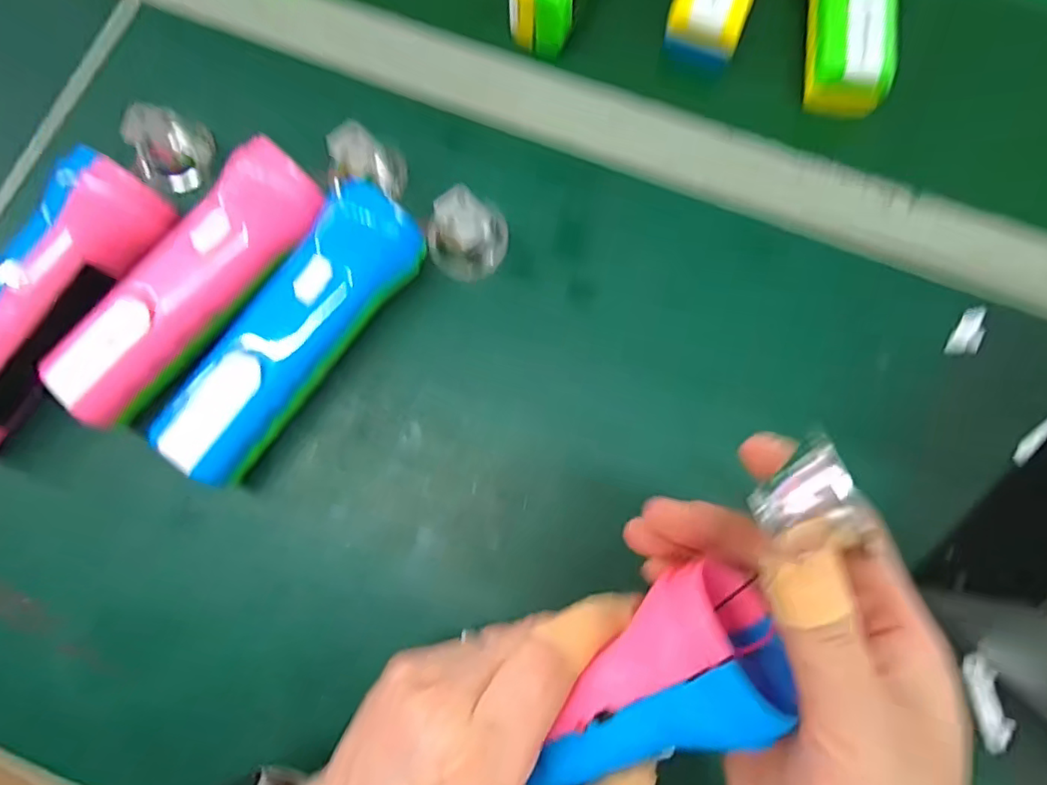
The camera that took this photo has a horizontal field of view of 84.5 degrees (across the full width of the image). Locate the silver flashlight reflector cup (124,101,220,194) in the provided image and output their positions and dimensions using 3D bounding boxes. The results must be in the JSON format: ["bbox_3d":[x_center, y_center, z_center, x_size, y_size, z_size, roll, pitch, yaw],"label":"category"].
[{"bbox_3d":[-0.195,-0.136,0.318,0.031,0.036,0.042,31,79,7],"label":"silver flashlight reflector cup"}]

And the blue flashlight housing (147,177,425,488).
[{"bbox_3d":[-0.112,-0.028,0.287,0.043,0.045,0.157,35,80,7],"label":"blue flashlight housing"}]

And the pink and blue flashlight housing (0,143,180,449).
[{"bbox_3d":[-0.235,-0.039,0.286,0.046,0.054,0.157,31,79,7],"label":"pink and blue flashlight housing"}]

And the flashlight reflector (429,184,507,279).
[{"bbox_3d":[-0.029,-0.086,0.310,0.042,0.028,0.038,-37,80,-8],"label":"flashlight reflector"}]

